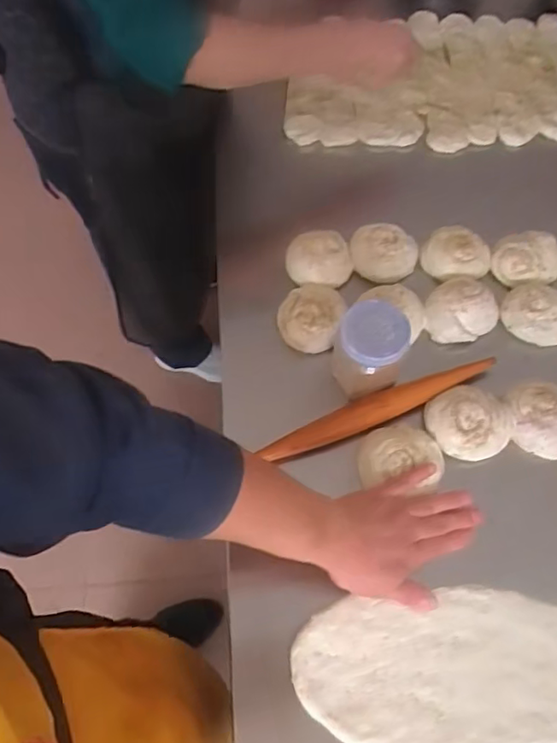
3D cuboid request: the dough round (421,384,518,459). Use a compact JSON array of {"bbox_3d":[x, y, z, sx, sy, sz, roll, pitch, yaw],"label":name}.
[{"bbox_3d":[0.207,0.055,0.642,0.085,0.042,0.078,-1,64,1],"label":"dough round"}]

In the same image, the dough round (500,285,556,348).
[{"bbox_3d":[0.307,-0.068,0.702,0.086,0.040,0.071,-5,64,-1],"label":"dough round"}]

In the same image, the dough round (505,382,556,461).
[{"bbox_3d":[0.289,0.054,0.645,0.087,0.045,0.077,21,66,12],"label":"dough round"}]

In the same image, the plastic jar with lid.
[{"bbox_3d":[0.098,-0.021,0.628,0.067,0.087,0.068,-1,64,1],"label":"plastic jar with lid"}]

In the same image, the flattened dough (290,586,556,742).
[{"bbox_3d":[0.157,0.278,0.545,0.274,0.011,0.140,-1,64,0],"label":"flattened dough"}]

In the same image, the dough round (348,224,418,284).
[{"bbox_3d":[0.130,-0.147,0.741,0.084,0.042,0.064,11,65,7],"label":"dough round"}]

